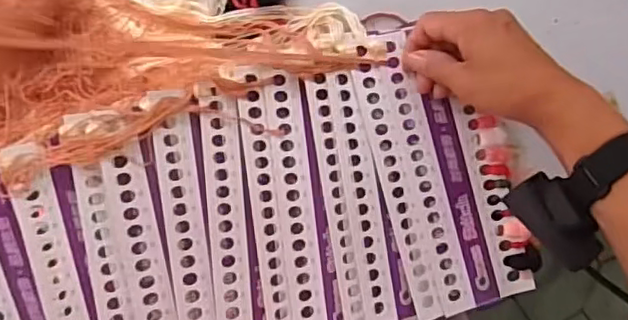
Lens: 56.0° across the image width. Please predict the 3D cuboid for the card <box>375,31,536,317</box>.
[{"bbox_3d":[0.118,0.006,0.501,0.080,0.006,0.235,-15,90,-12],"label":"card"}]

